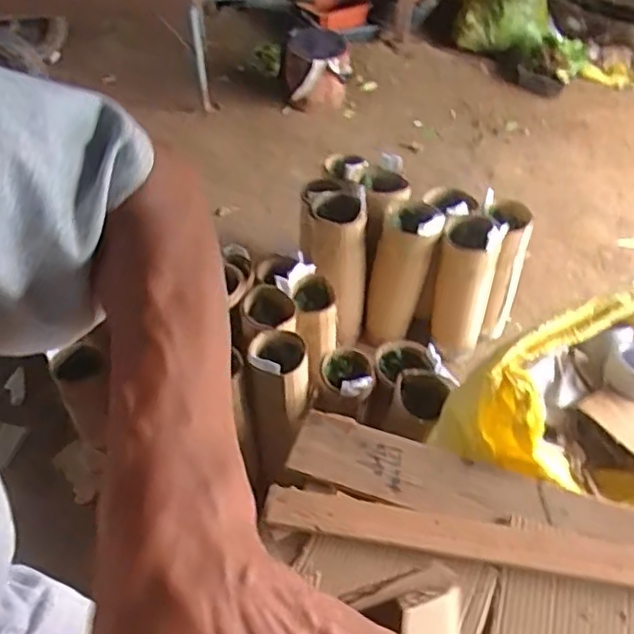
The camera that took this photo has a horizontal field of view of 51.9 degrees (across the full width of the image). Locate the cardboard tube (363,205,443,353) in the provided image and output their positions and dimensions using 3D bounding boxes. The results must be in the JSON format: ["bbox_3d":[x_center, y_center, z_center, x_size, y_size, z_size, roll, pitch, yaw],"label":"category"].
[{"bbox_3d":[0.217,-0.091,1.730,0.149,0.482,0.151,14,51,9],"label":"cardboard tube"}]

